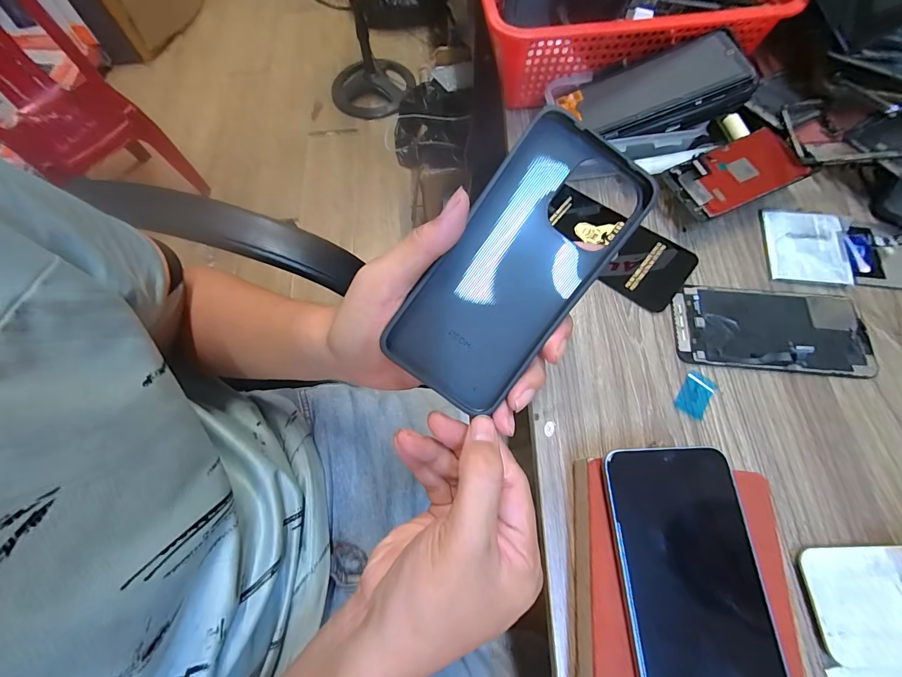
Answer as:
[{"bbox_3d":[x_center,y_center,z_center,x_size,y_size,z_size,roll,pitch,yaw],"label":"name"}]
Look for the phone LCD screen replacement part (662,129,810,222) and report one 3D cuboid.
[{"bbox_3d":[0.262,-0.150,0.360,0.115,0.011,0.062,-23,68,-7],"label":"phone LCD screen replacement part"}]

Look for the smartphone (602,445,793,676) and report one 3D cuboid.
[{"bbox_3d":[0.142,0.147,0.226,0.080,0.009,0.161,-2,67,2],"label":"smartphone"}]

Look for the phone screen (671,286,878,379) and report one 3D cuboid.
[{"bbox_3d":[0.271,-0.010,0.331,0.154,0.013,0.074,4,68,4],"label":"phone screen"}]

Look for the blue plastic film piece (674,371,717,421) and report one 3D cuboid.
[{"bbox_3d":[0.198,0.045,0.317,0.023,0.004,0.037,33,73,15],"label":"blue plastic film piece"}]

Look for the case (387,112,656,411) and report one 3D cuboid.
[{"bbox_3d":[0.036,-0.038,0.225,0.077,0.012,0.164,35,97,-6],"label":"case"}]

